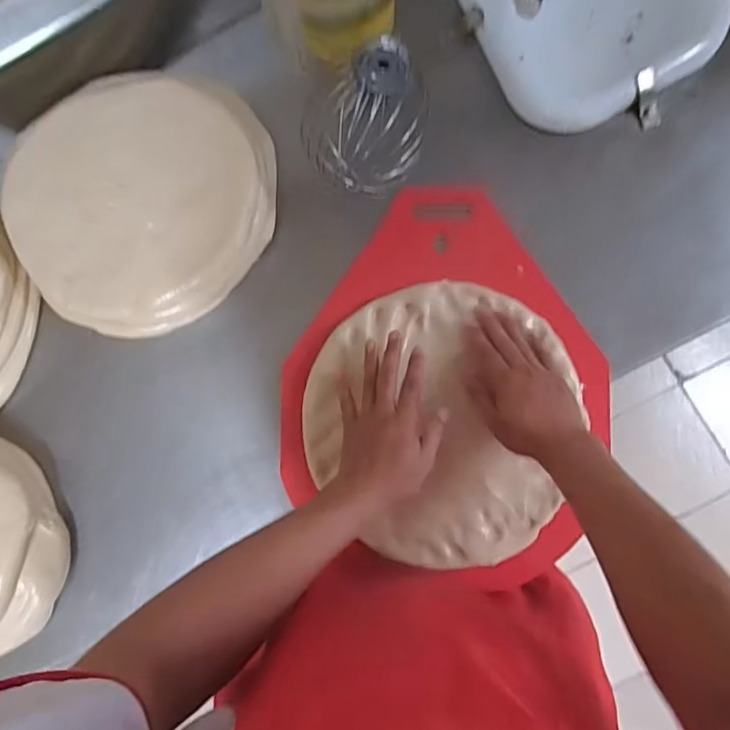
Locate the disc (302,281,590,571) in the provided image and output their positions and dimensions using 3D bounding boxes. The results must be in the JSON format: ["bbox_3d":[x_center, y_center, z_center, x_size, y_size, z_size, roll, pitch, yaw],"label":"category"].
[{"bbox_3d":[0.083,0.065,0.628,0.311,0.026,0.324,0,87,7],"label":"disc"}]

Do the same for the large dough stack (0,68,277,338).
[{"bbox_3d":[-0.259,-0.187,0.626,0.321,0.112,0.256,-31,84,4],"label":"large dough stack"}]

